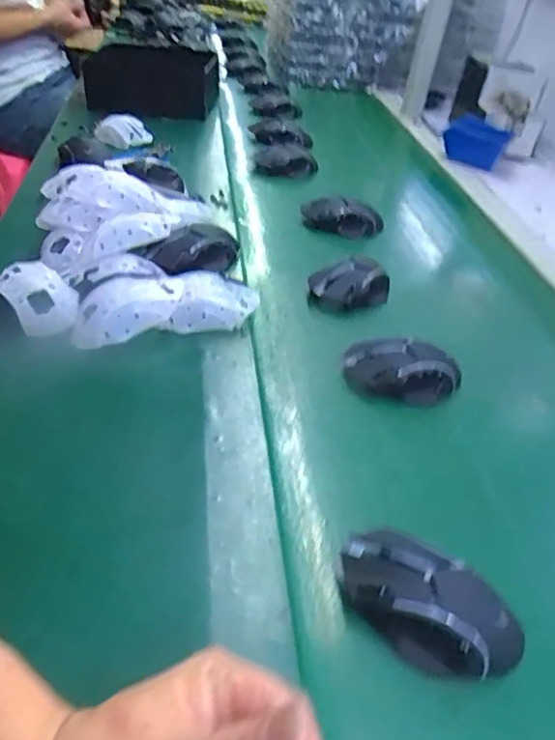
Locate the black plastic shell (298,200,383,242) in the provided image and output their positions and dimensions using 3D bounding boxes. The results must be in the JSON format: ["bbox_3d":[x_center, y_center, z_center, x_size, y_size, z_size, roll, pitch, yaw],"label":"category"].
[{"bbox_3d":[0.091,-0.216,0.807,0.117,0.039,0.051,10,38,2],"label":"black plastic shell"}]

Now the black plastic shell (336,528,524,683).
[{"bbox_3d":[0.094,0.145,0.365,0.115,0.033,0.057,31,43,27],"label":"black plastic shell"}]

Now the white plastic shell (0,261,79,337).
[{"bbox_3d":[-0.231,-0.065,0.562,0.097,0.047,0.061,31,43,27],"label":"white plastic shell"}]

